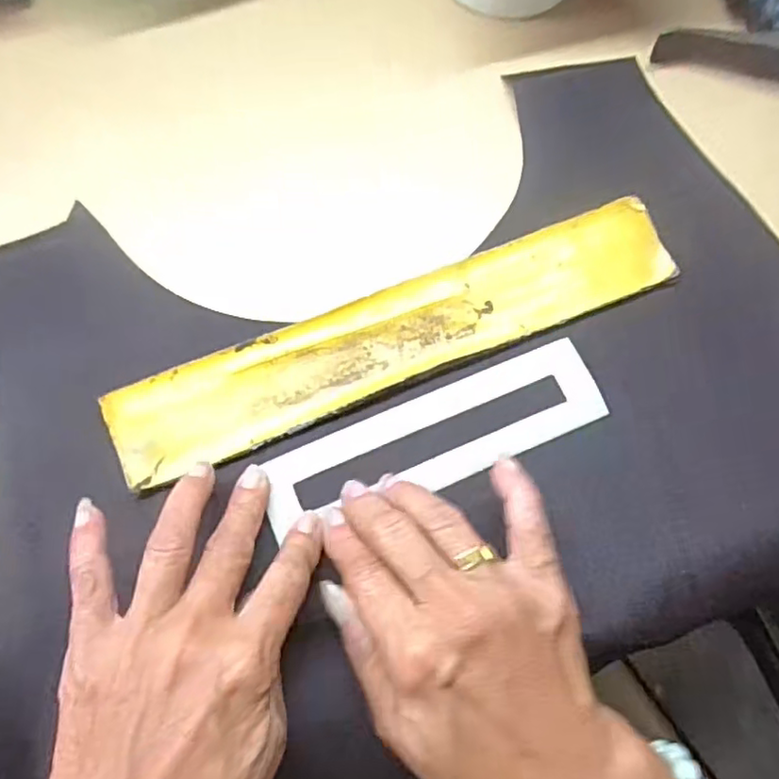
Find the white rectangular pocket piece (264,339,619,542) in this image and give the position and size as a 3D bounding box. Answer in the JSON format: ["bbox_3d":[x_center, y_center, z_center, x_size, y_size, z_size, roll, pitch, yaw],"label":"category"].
[{"bbox_3d":[0.020,0.022,0.281,0.155,0.005,0.041,-23,68,-8],"label":"white rectangular pocket piece"}]

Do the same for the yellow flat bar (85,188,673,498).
[{"bbox_3d":[0.007,-0.026,0.290,0.265,0.006,0.047,-22,79,-8],"label":"yellow flat bar"}]

